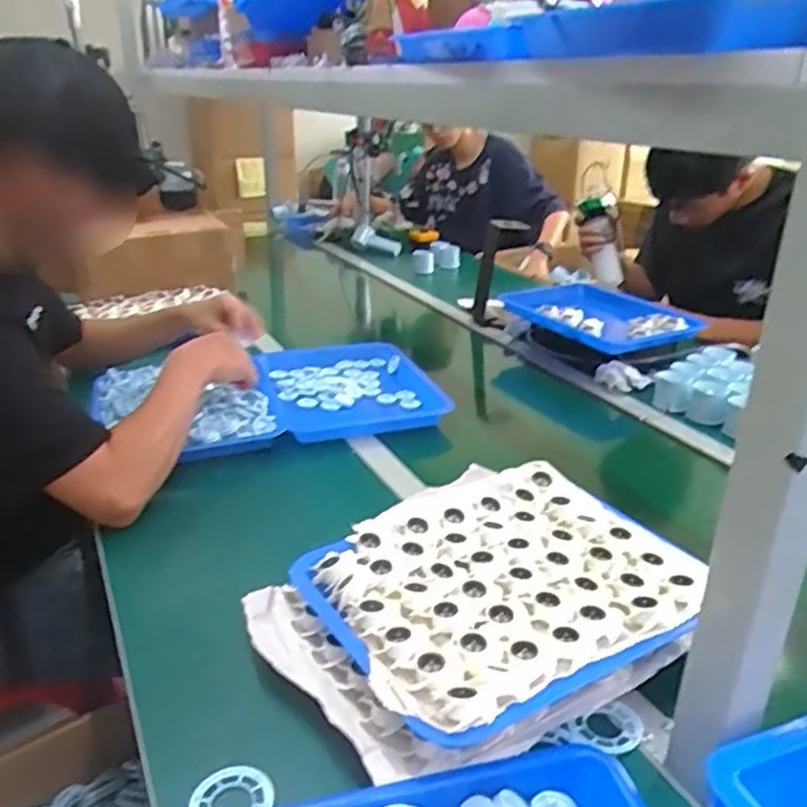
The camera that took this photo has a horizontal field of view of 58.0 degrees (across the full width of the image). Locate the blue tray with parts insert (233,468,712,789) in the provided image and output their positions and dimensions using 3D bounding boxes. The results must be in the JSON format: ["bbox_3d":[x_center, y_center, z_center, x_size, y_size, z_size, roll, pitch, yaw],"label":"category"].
[{"bbox_3d":[0.073,0.180,0.659,0.347,0.082,0.268,-15,28,-32],"label":"blue tray with parts insert"}]

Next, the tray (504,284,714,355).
[{"bbox_3d":[0.379,-0.178,1.426,0.274,0.044,0.376,-10,26,-22],"label":"tray"}]

